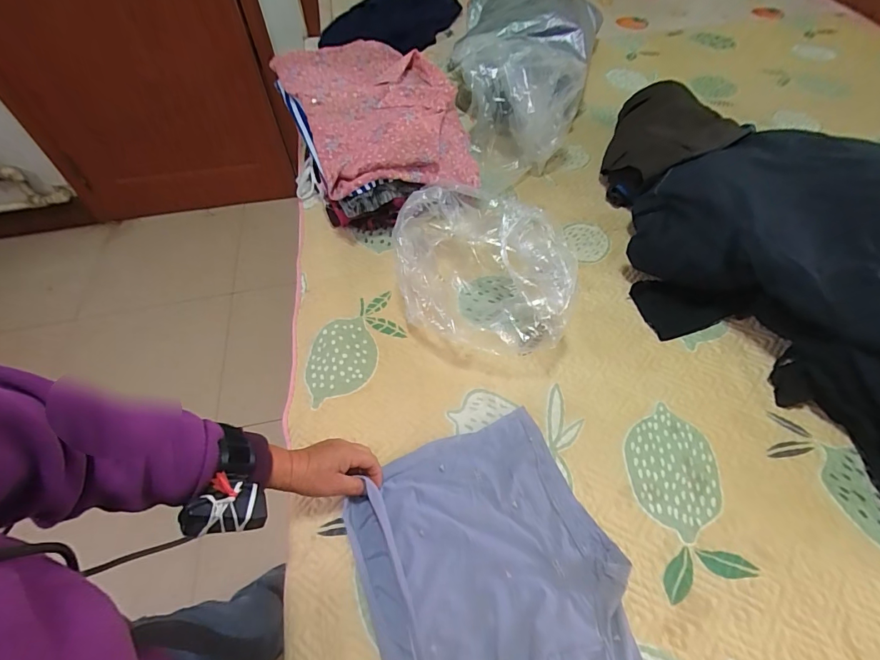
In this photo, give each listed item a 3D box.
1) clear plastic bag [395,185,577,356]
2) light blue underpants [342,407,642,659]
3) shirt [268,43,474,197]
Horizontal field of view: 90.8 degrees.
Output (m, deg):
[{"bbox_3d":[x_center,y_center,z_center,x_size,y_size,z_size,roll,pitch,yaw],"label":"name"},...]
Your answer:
[{"bbox_3d":[0.049,-0.114,0.694,0.222,0.179,0.311,-10,52,-6],"label":"clear plastic bag"},{"bbox_3d":[0.077,0.319,0.458,0.273,0.030,0.442,-17,54,-11],"label":"light blue underpants"},{"bbox_3d":[-0.130,-0.454,0.900,0.314,0.084,0.489,-20,55,-12],"label":"shirt"}]

